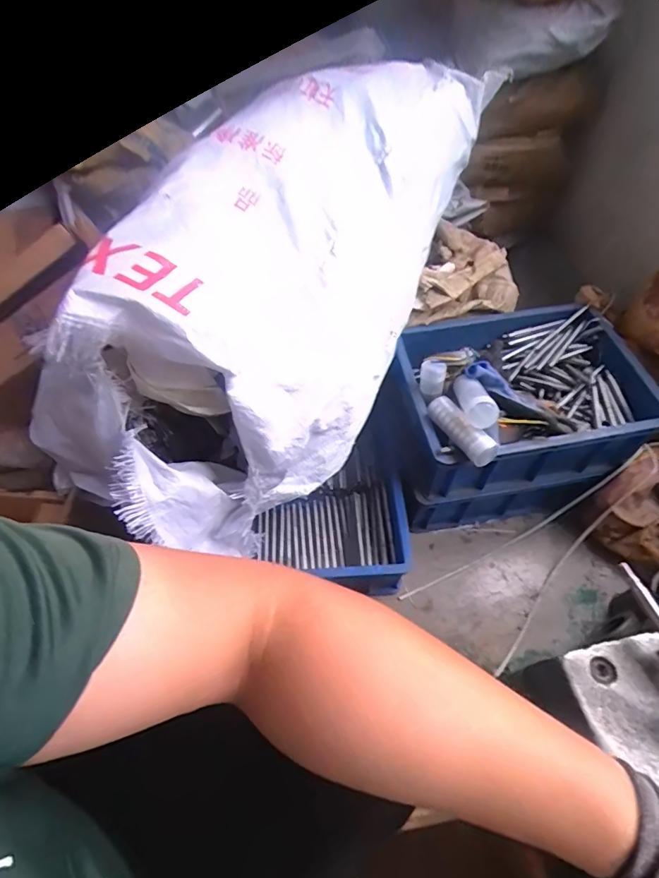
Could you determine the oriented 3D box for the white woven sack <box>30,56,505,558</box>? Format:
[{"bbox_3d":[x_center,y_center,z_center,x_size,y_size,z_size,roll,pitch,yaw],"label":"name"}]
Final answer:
[{"bbox_3d":[-0.050,-0.254,0.677,0.387,0.389,0.879,31,77,19],"label":"white woven sack"}]

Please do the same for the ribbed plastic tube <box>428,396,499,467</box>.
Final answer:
[{"bbox_3d":[0.198,-0.017,0.675,0.038,0.036,0.123,-27,61,-17],"label":"ribbed plastic tube"}]

